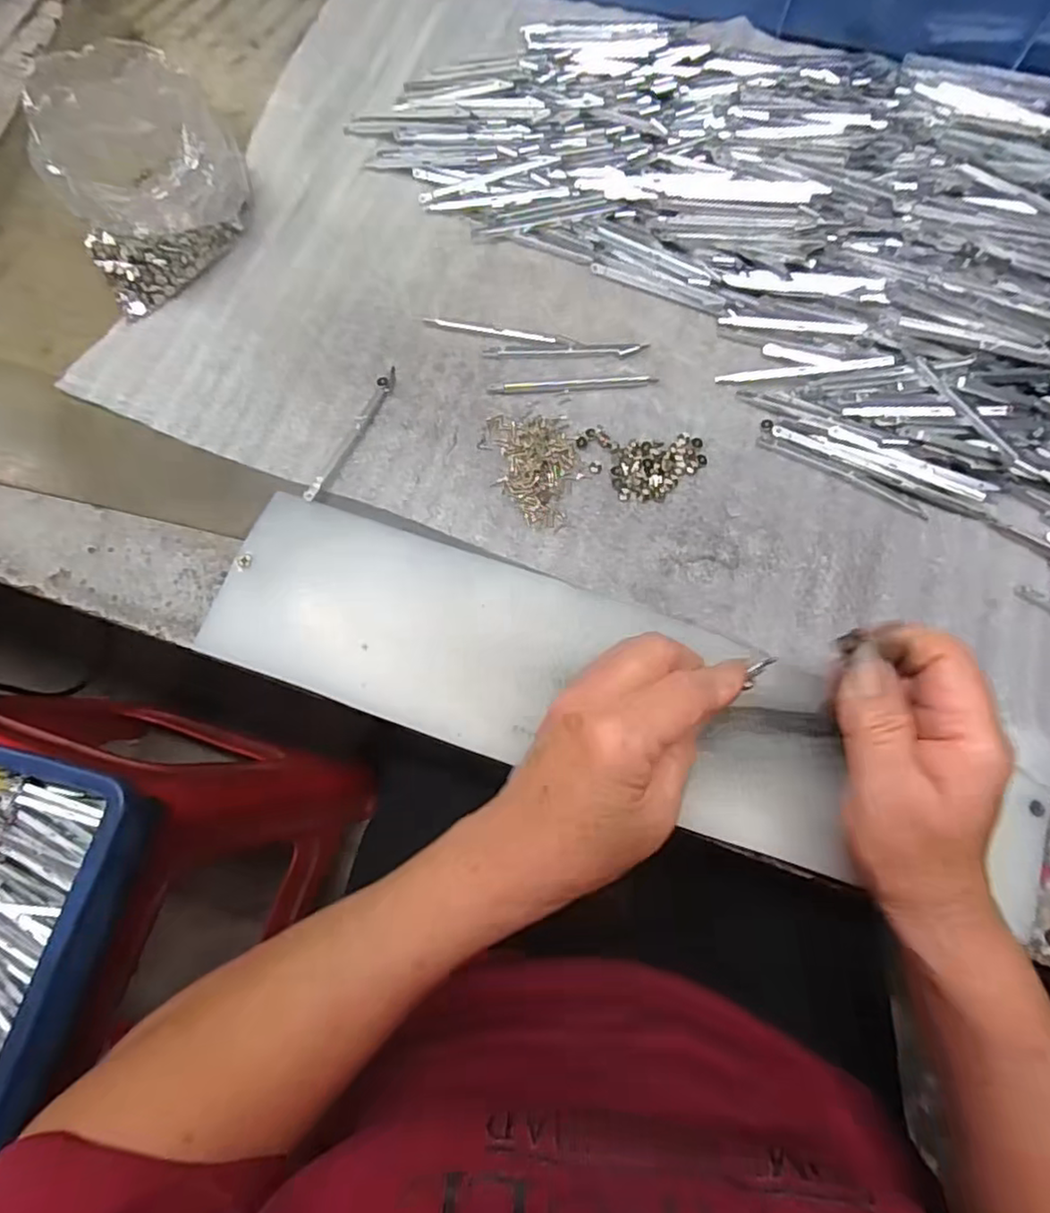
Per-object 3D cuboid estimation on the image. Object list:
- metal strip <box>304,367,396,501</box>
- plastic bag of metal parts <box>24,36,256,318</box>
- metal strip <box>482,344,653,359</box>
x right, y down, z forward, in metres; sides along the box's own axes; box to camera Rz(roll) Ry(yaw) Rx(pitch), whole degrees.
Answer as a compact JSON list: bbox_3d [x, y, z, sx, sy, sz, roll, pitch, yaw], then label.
[{"bbox_3d":[-0.095,-0.096,0.357,0.008,0.005,0.091,27,76,8],"label":"metal strip"},{"bbox_3d":[-0.214,-0.245,0.365,0.105,0.079,0.093,-31,76,-8],"label":"plastic bag of metal parts"},{"bbox_3d":[0.023,-0.147,0.371,0.092,0.004,0.008,-1,74,0],"label":"metal strip"}]

